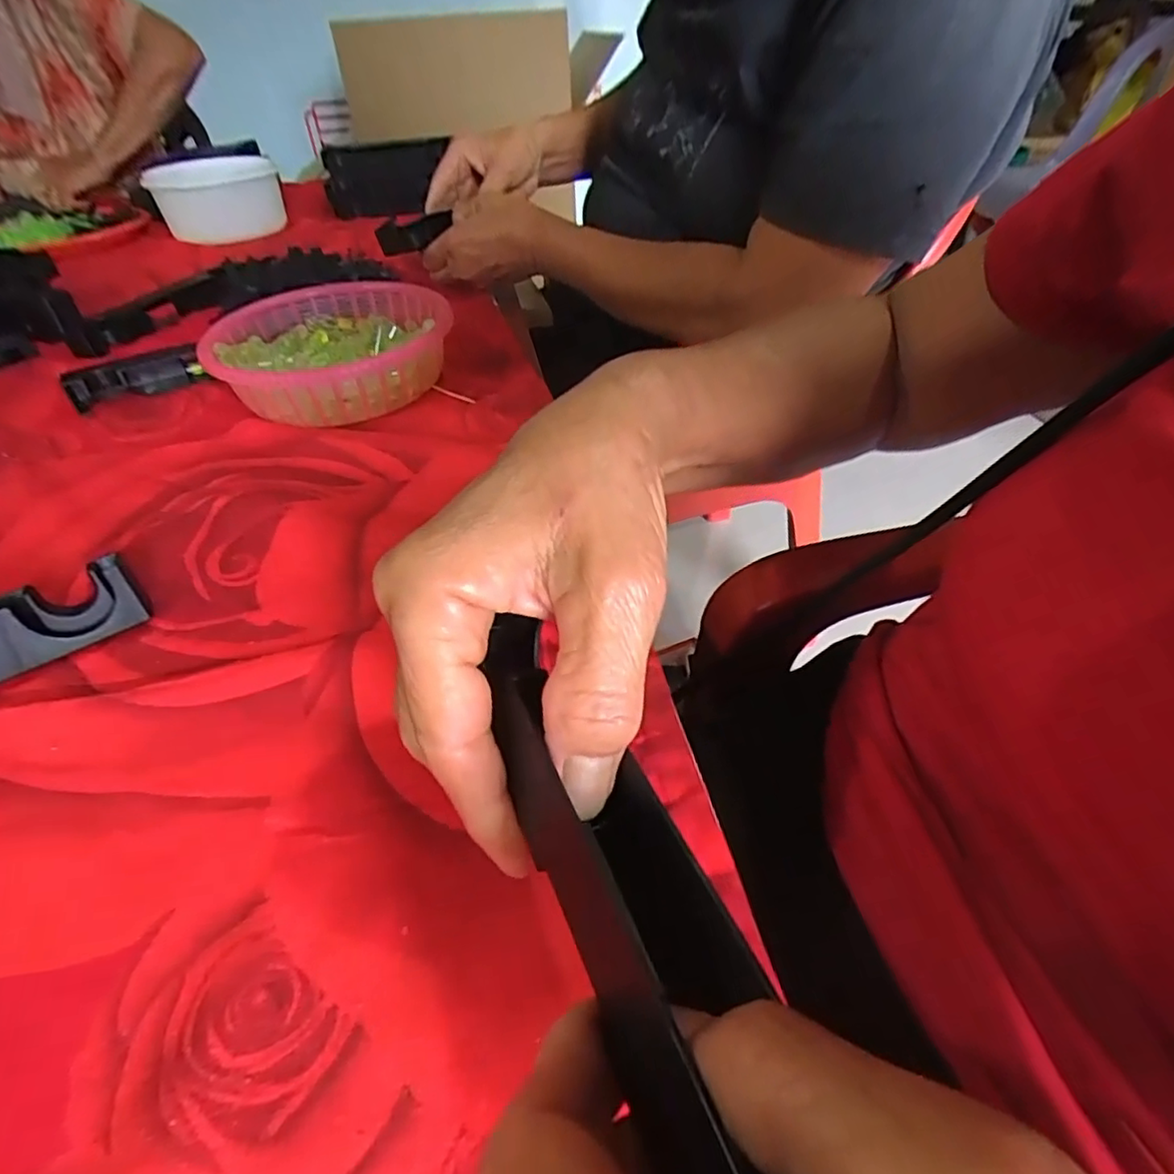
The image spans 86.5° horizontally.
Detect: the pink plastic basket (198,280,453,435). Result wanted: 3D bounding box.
[{"bbox_3d":[-0.183,-0.172,0.457,0.168,0.047,0.163,-8,43,-6],"label":"pink plastic basket"}]

